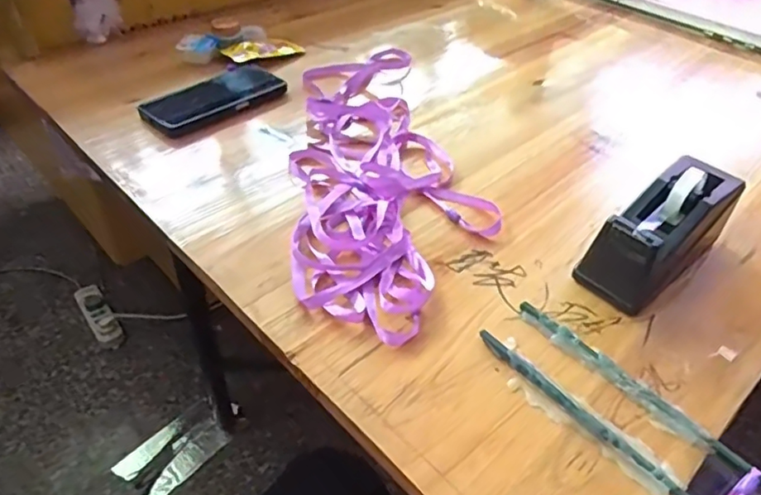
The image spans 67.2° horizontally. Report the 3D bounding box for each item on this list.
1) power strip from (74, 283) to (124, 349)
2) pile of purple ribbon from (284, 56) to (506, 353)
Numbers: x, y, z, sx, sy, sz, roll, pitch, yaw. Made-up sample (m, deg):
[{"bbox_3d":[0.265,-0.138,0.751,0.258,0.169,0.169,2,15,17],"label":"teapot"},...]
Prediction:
[{"bbox_3d":[-0.651,0.154,1.322,0.055,0.031,0.189,-27,51,-29],"label":"power strip"},{"bbox_3d":[-0.002,-0.094,0.586,0.173,0.020,0.454,-2,42,-8],"label":"pile of purple ribbon"}]

